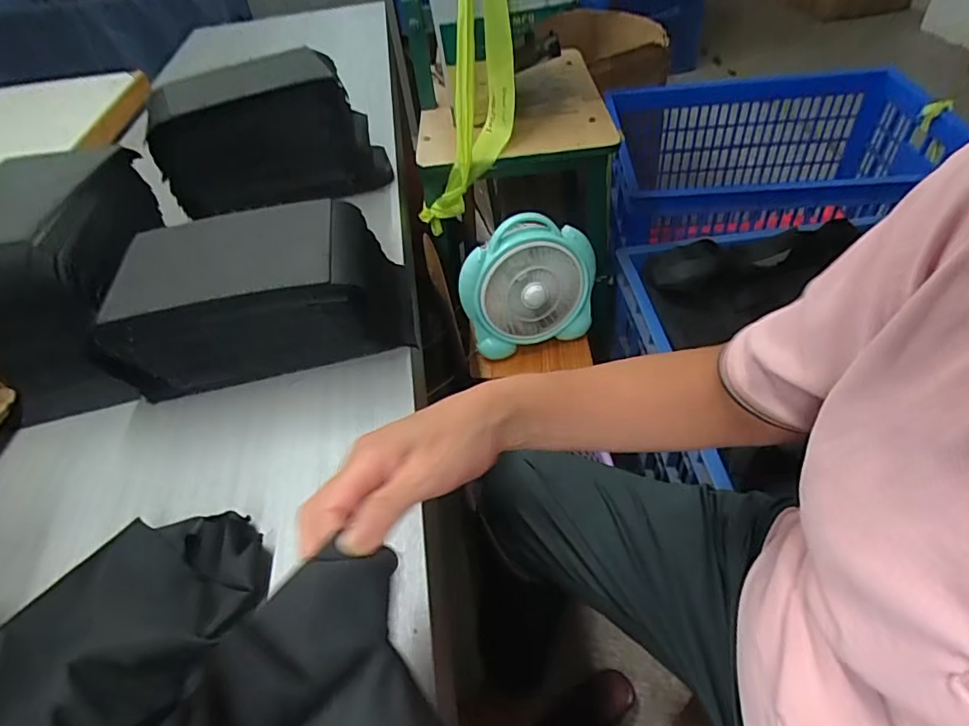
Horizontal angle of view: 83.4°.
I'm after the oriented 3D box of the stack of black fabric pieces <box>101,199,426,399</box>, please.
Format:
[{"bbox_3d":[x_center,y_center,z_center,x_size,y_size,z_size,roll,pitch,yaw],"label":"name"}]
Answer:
[{"bbox_3d":[-0.243,-0.077,0.602,0.305,0.127,0.153,-11,46,-4],"label":"stack of black fabric pieces"}]

